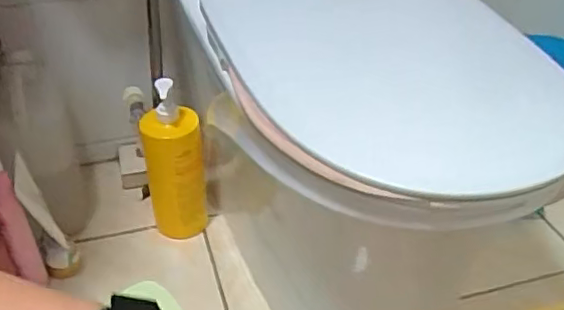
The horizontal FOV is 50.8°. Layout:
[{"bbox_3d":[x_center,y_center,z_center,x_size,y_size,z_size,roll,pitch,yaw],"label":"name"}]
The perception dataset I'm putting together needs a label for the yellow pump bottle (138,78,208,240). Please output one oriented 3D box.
[{"bbox_3d":[-0.181,0.024,1.005,0.094,0.287,0.077,-6,37,-8],"label":"yellow pump bottle"}]

